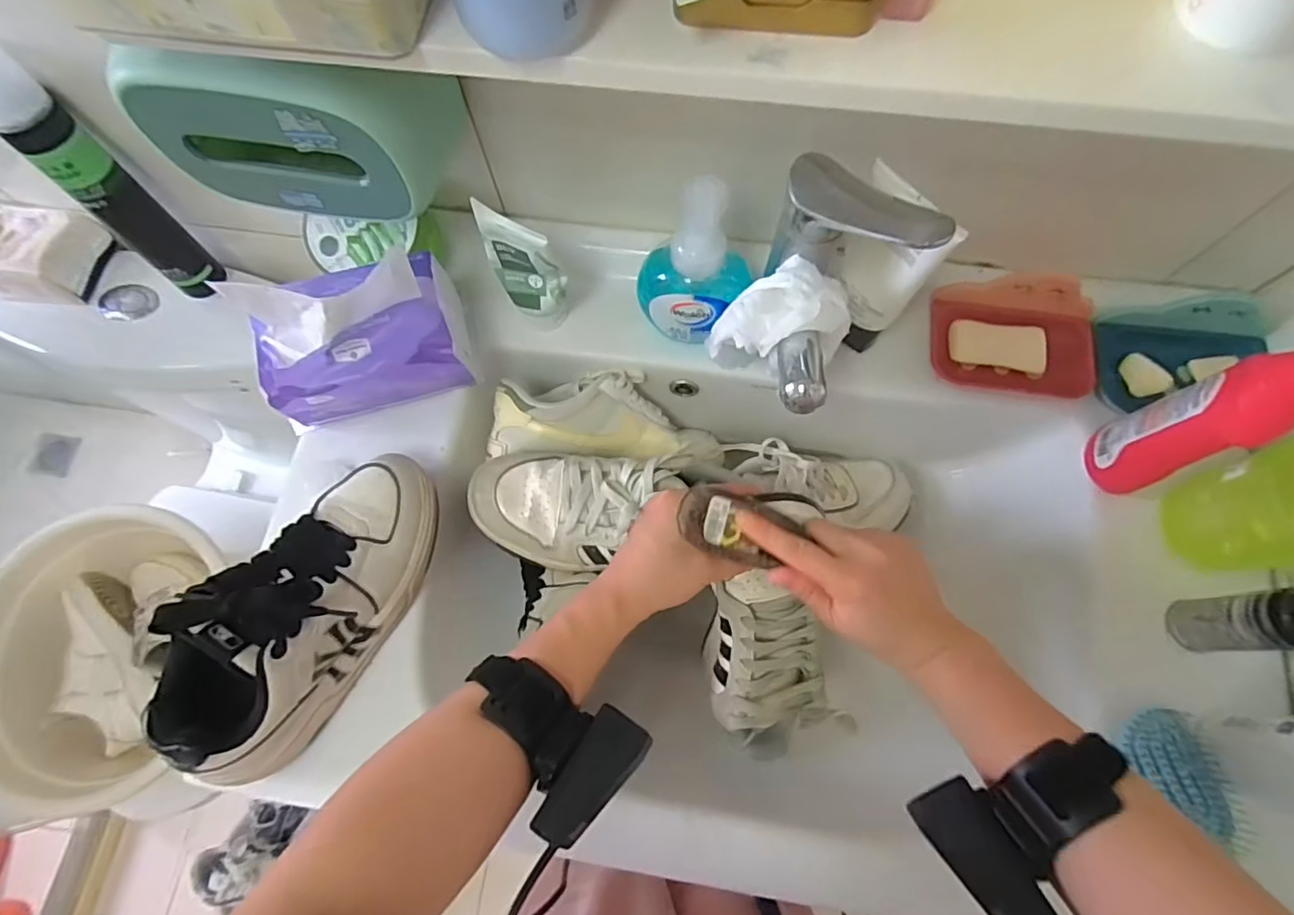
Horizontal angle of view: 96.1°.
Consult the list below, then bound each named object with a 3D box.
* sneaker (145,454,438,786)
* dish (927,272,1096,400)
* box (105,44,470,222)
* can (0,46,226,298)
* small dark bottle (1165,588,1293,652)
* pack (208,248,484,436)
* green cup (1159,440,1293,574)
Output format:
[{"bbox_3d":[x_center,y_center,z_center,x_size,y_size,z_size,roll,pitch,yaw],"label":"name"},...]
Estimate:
[{"bbox_3d":[-0.238,0.098,0.404,0.083,0.102,0.224,31,75,11],"label":"sneaker"},{"bbox_3d":[0.311,-0.101,0.484,0.129,0.056,0.080,7,72,4],"label":"dish"},{"bbox_3d":[-0.224,-0.232,0.383,0.172,0.108,0.082,7,72,4],"label":"box"},{"bbox_3d":[-0.507,-0.252,0.547,0.044,0.249,0.048,-22,72,-6],"label":"can"},{"bbox_3d":[0.411,0.107,0.385,0.039,0.113,0.036,-9,71,-2],"label":"small dark bottle"},{"bbox_3d":[-0.230,-0.102,0.464,0.145,0.130,0.094,-14,72,-3],"label":"pack"},{"bbox_3d":[0.440,0.039,0.414,0.096,0.096,0.074,-12,72,-3],"label":"green cup"}]

